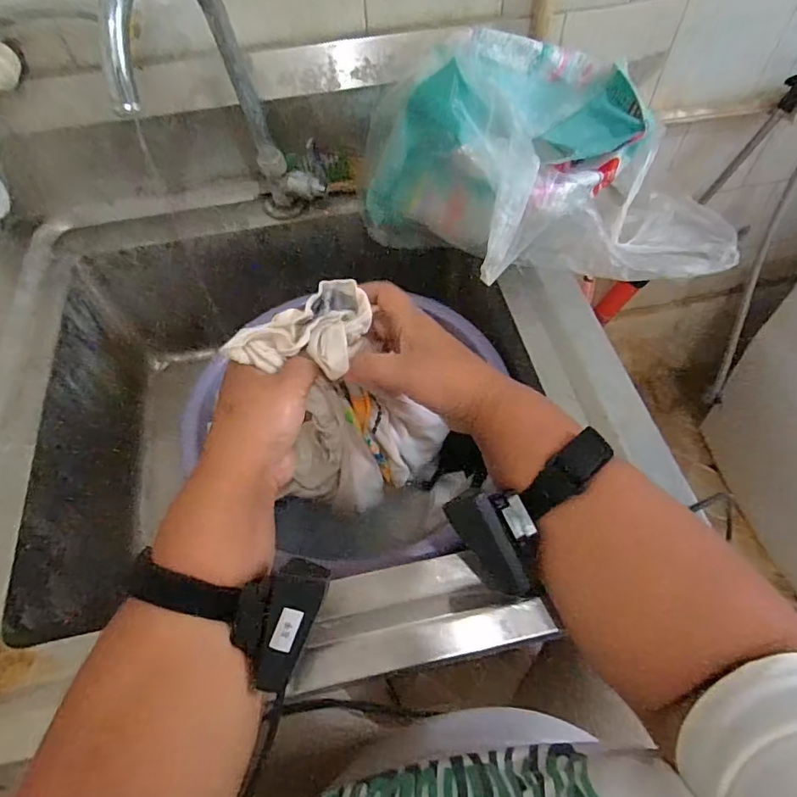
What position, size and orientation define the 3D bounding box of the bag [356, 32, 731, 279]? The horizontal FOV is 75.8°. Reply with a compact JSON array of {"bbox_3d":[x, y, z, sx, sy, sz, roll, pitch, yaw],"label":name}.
[{"bbox_3d":[0.137,-0.222,0.477,0.343,0.172,0.176,-2,59,2],"label":"bag"}]

